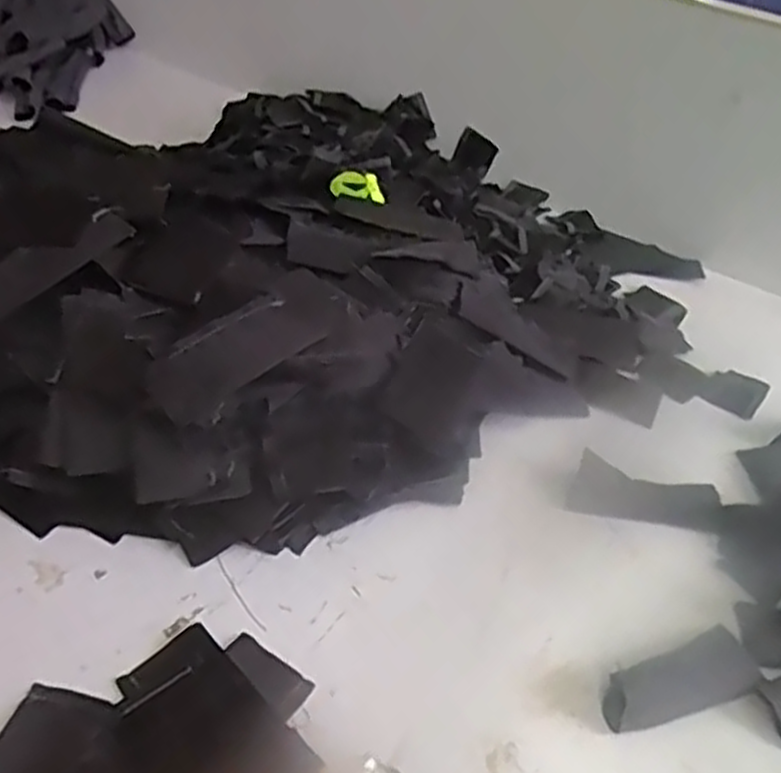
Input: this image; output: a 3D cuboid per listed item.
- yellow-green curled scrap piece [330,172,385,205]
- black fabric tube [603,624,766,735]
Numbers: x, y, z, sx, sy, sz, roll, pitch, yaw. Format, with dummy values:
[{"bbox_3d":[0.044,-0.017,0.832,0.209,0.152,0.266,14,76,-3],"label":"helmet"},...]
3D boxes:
[{"bbox_3d":[-0.032,-0.190,0.762,0.051,0.024,0.020,4,40,-5],"label":"yellow-green curled scrap piece"},{"bbox_3d":[0.165,0.172,0.455,0.095,0.022,0.036,-14,45,-24],"label":"black fabric tube"}]

